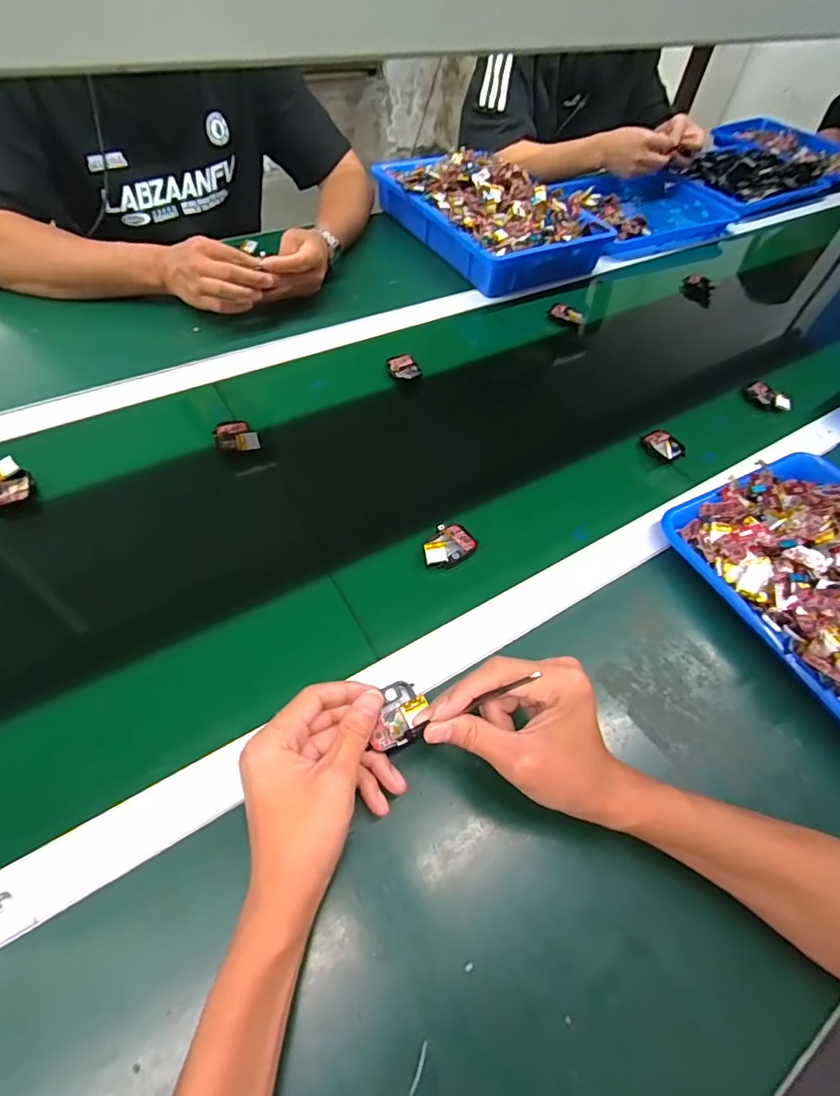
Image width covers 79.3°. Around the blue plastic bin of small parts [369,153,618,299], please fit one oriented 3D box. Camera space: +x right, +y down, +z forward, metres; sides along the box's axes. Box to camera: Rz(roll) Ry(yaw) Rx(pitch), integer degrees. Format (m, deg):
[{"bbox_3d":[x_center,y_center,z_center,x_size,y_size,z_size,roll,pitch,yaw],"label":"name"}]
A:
[{"bbox_3d":[0.107,-0.551,0.831,0.233,0.084,0.338,-25,60,-23],"label":"blue plastic bin of small parts"}]

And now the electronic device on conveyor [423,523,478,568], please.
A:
[{"bbox_3d":[0.025,-0.001,0.482,0.055,0.018,0.037,-36,65,-28],"label":"electronic device on conveyor"}]

